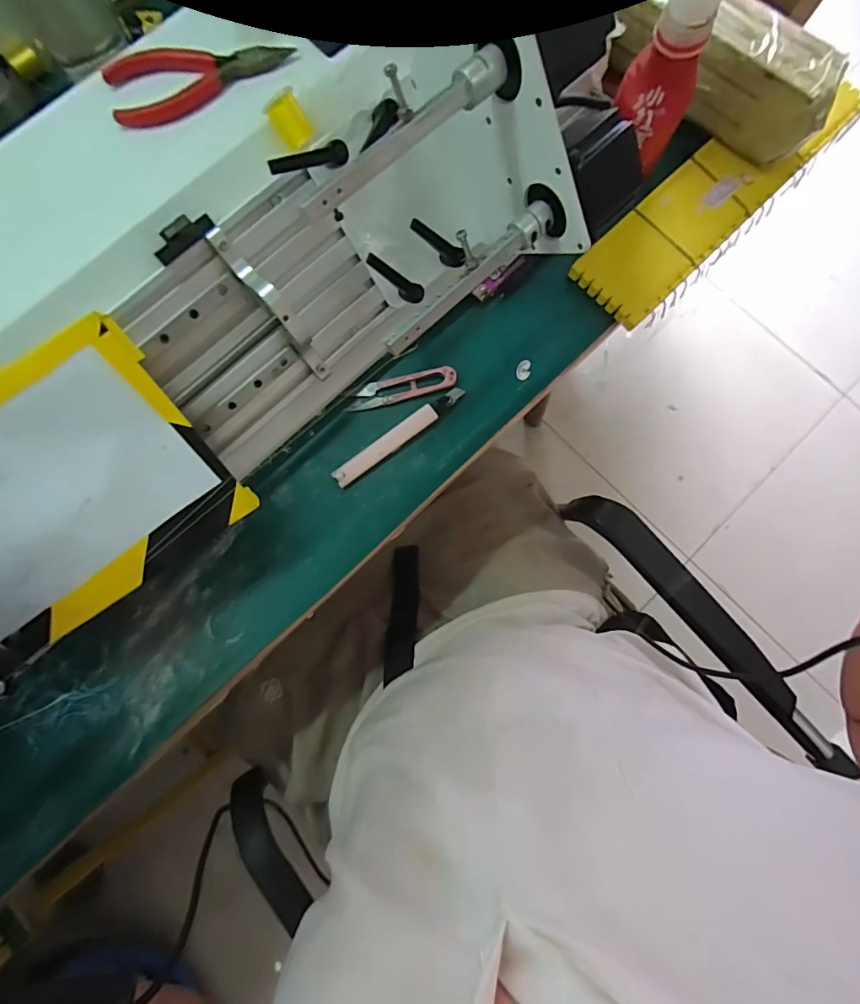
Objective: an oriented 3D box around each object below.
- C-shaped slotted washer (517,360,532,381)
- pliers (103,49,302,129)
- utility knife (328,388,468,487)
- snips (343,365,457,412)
[{"bbox_3d":[0.084,-0.119,0.423,0.012,0.004,0.019,10,81,1],"label":"C-shaped slotted washer"},{"bbox_3d":[-0.152,-0.282,0.314,0.119,0.013,0.045,-14,81,-3],"label":"pliers"},{"bbox_3d":[-0.026,-0.058,0.405,0.132,0.008,0.015,-37,83,-6],"label":"utility knife"},{"bbox_3d":[-0.026,-0.100,0.415,0.097,0.011,0.023,-14,81,-3],"label":"snips"}]

